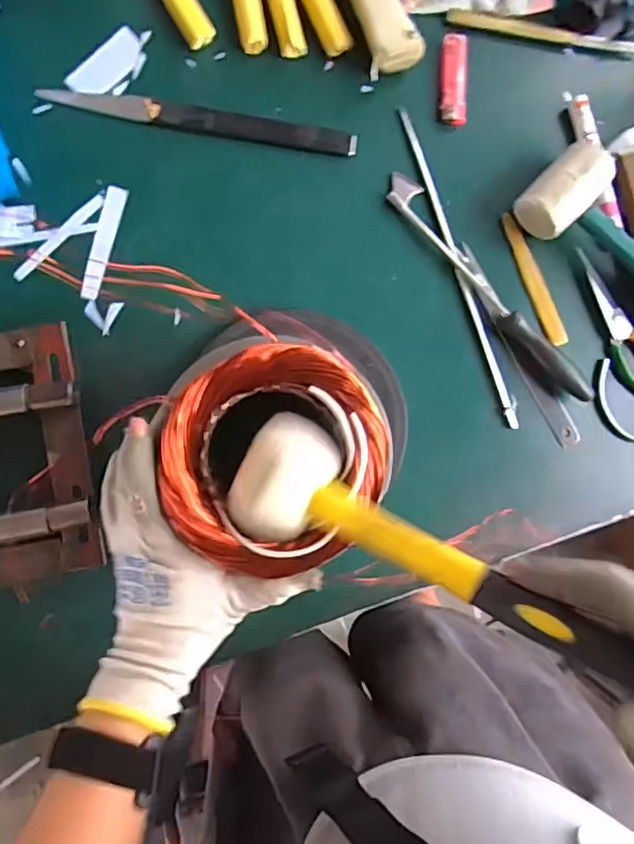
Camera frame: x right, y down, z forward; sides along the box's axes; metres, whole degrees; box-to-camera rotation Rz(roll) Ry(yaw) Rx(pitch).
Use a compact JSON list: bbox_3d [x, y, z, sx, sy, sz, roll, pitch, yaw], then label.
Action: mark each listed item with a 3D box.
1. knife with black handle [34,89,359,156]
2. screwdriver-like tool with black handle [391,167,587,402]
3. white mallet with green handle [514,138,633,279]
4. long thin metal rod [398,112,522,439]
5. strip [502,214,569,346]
[{"bbox_3d":[-0.098,-0.262,0.498,0.266,0.004,0.024,6,88,-5],"label":"knife with black handle"},{"bbox_3d":[0.153,-0.118,0.511,0.033,0.021,0.254,-42,92,-5],"label":"screwdriver-like tool with black handle"},{"bbox_3d":[0.306,-0.130,0.516,0.282,0.053,0.087,37,85,-3],"label":"white mallet with green handle"},{"bbox_3d":[0.128,-0.137,0.517,0.014,0.007,0.296,-19,90,-6],"label":"long thin metal rod"},{"bbox_3d":[0.197,-0.129,0.525,0.017,0.004,0.126,-24,90,8],"label":"strip"}]

